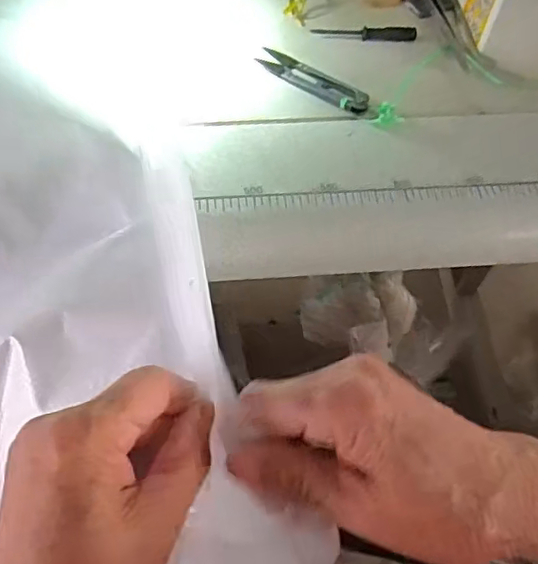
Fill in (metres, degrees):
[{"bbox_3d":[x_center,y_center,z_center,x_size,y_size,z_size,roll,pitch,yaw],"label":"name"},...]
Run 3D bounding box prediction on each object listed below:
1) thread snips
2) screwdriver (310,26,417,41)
[{"bbox_3d":[0.032,-0.150,0.429,0.094,0.006,0.024,34,64,18],"label":"thread snips"},{"bbox_3d":[0.075,-0.196,0.457,0.081,0.007,0.013,1,58,0],"label":"screwdriver"}]

